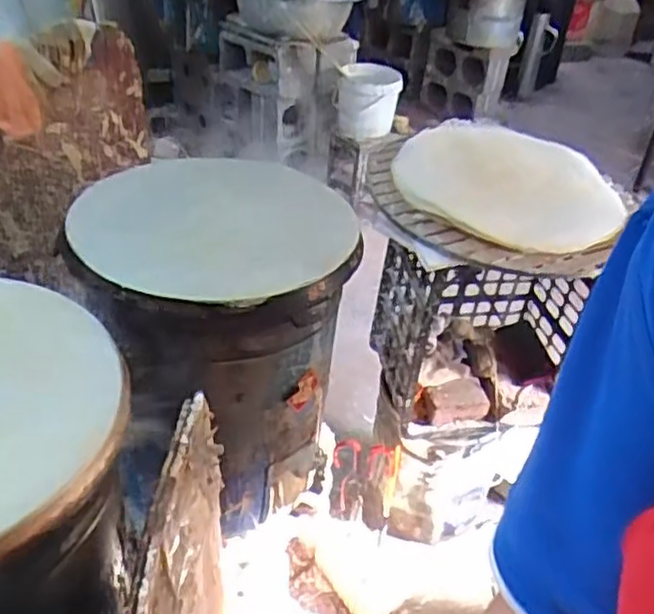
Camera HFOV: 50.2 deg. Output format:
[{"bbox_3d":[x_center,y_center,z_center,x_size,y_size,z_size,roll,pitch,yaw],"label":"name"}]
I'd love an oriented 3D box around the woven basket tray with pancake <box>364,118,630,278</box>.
[{"bbox_3d":[0.284,-0.209,1.211,0.421,0.069,0.426,24,40,22],"label":"woven basket tray with pancake"}]

